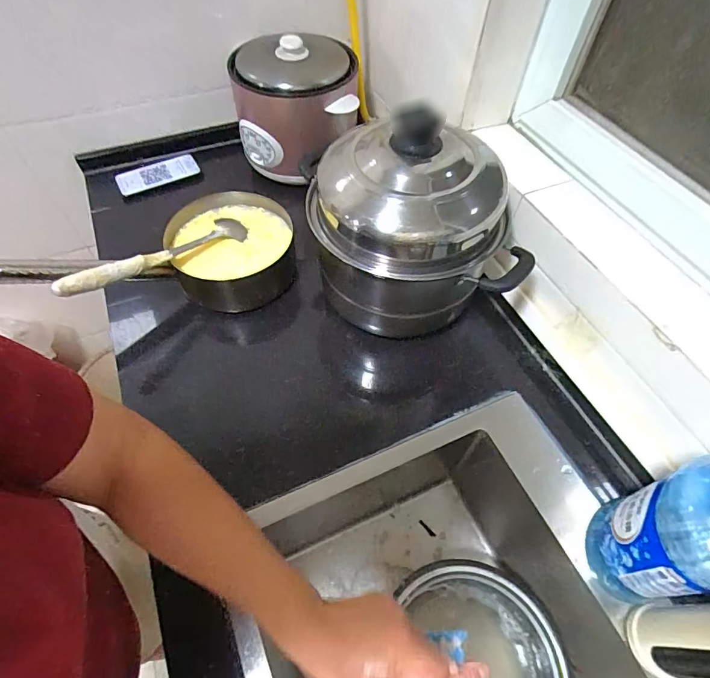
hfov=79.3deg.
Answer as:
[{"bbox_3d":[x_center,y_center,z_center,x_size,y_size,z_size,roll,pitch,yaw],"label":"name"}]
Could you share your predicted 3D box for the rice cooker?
[{"bbox_3d":[-0.114,-0.447,0.828,0.226,0.190,0.203,-3,56,-3],"label":"rice cooker"}]

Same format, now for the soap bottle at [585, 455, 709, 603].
[{"bbox_3d":[0.302,0.176,0.390,0.087,0.255,0.095,-16,58,-12],"label":"soap bottle"}]

